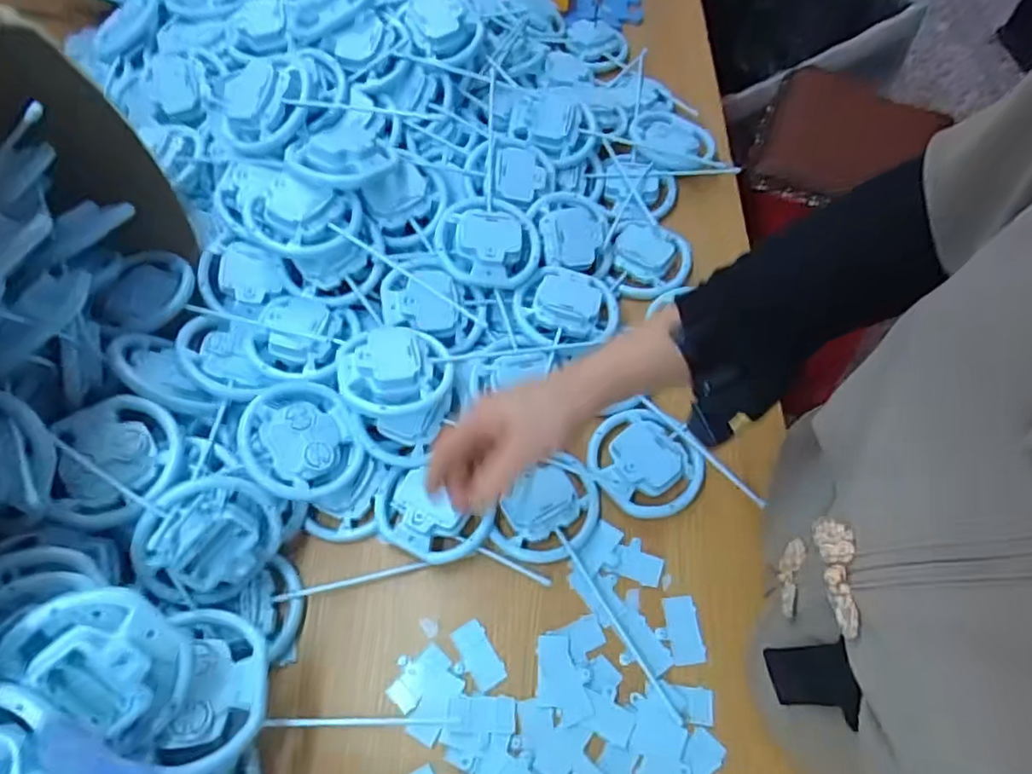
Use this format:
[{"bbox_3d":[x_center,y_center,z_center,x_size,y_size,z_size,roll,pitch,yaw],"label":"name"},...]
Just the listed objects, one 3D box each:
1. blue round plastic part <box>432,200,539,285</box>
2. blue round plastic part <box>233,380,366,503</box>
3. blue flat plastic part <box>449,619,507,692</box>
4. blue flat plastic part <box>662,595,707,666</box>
[{"bbox_3d":[-0.027,-0.145,0.611,0.099,0.038,0.092,-1,62,2],"label":"blue round plastic part"},{"bbox_3d":[-0.185,0.047,0.534,0.086,0.020,0.102,-32,87,-33],"label":"blue round plastic part"},{"bbox_3d":[-0.030,0.216,0.506,0.026,0.005,0.052,-29,64,-13],"label":"blue flat plastic part"},{"bbox_3d":[0.137,0.198,0.512,0.030,0.004,0.052,-7,61,-1],"label":"blue flat plastic part"}]

